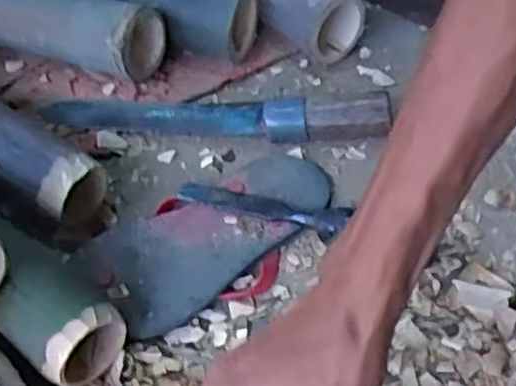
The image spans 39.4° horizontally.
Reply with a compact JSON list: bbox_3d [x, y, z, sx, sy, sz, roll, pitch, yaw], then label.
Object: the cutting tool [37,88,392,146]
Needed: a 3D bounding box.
[{"bbox_3d":[-0.046,-0.076,0.645,0.315,0.046,0.036,6,48,7],"label":"cutting tool"}]

